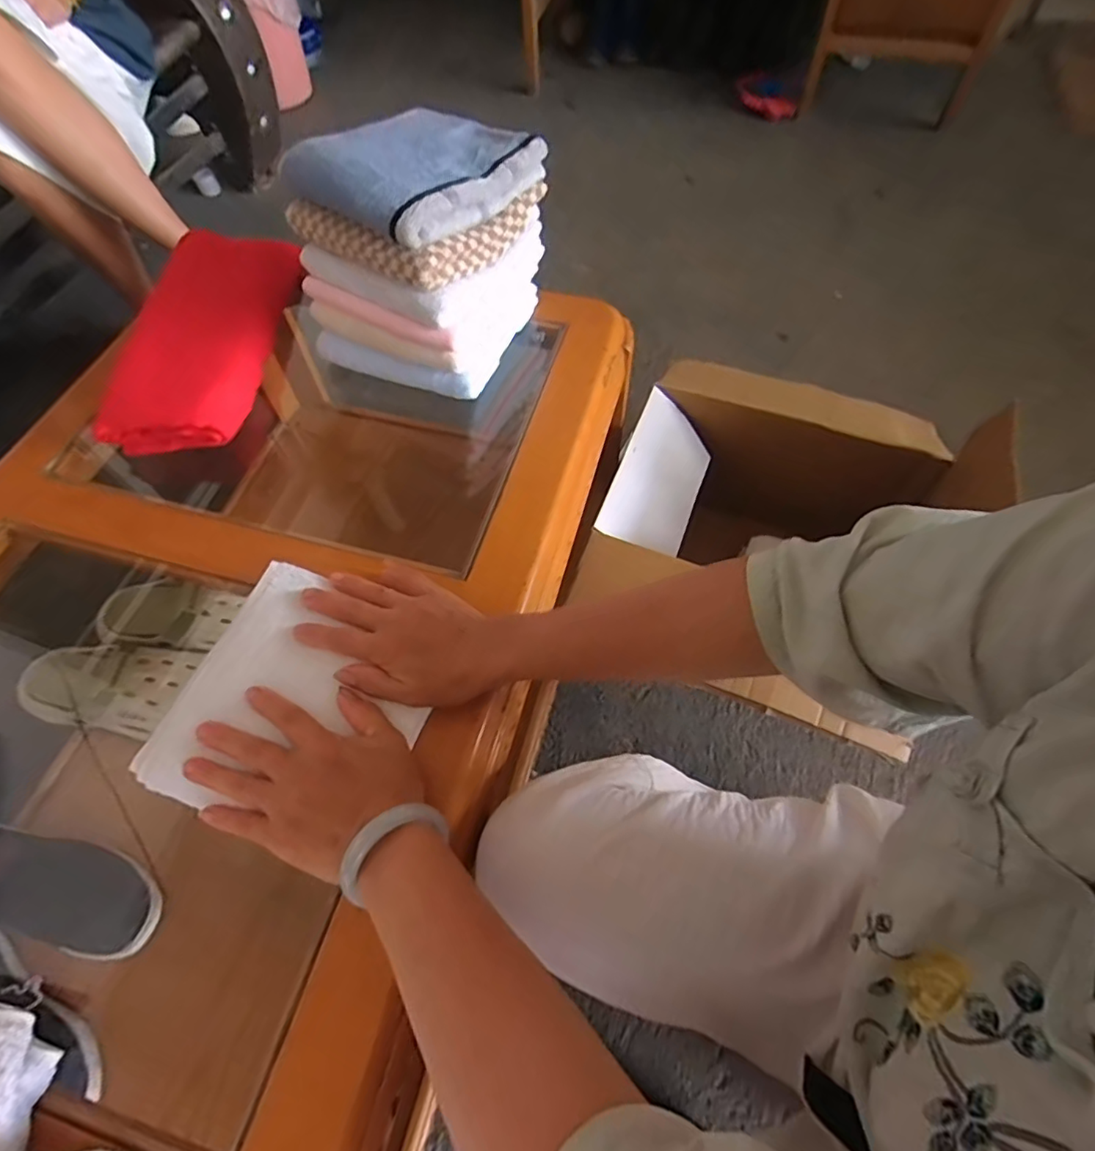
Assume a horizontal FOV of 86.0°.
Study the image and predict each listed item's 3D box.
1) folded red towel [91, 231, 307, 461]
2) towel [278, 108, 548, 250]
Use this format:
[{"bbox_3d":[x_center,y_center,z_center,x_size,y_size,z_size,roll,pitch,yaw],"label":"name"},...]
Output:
[{"bbox_3d":[-0.364,-0.275,0.637,0.121,0.051,0.321,0,61,1],"label":"folded red towel"},{"bbox_3d":[-0.120,-0.374,0.535,0.159,0.042,0.176,39,69,20],"label":"towel"}]

